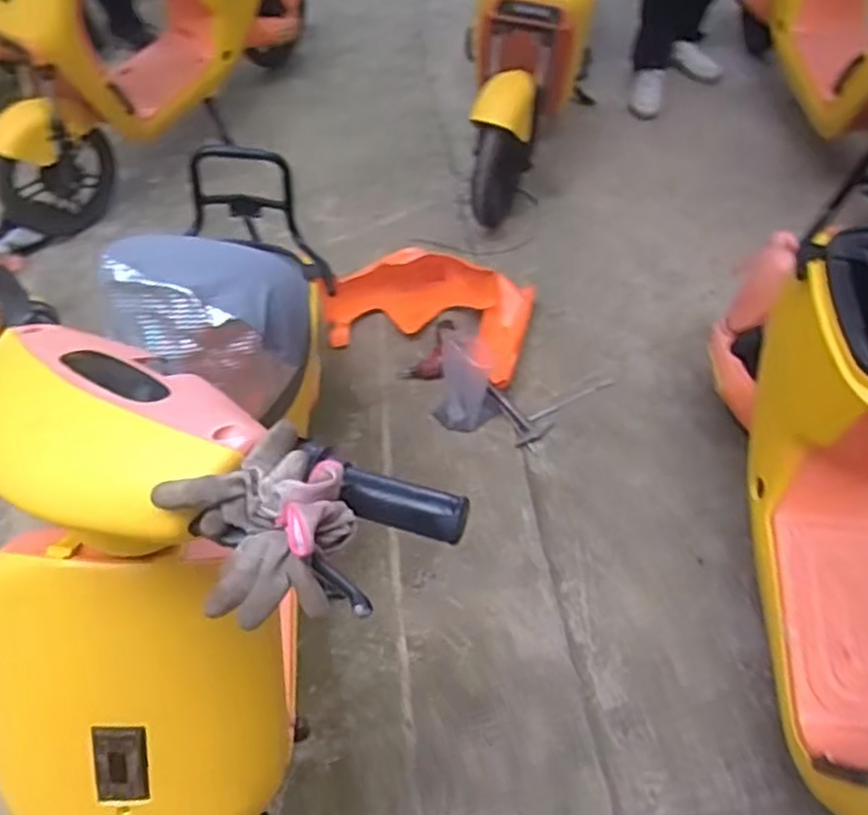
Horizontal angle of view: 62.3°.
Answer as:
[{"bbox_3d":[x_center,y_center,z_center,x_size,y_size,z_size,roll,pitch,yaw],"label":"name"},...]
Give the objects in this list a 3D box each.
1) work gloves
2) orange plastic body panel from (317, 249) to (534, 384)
[{"bbox_3d":[-0.115,0.084,0.504,0.114,0.047,0.127,-32,56,-18],"label":"work gloves"},{"bbox_3d":[-0.019,-0.267,1.880,0.543,0.116,0.349,14,56,16],"label":"orange plastic body panel"}]

